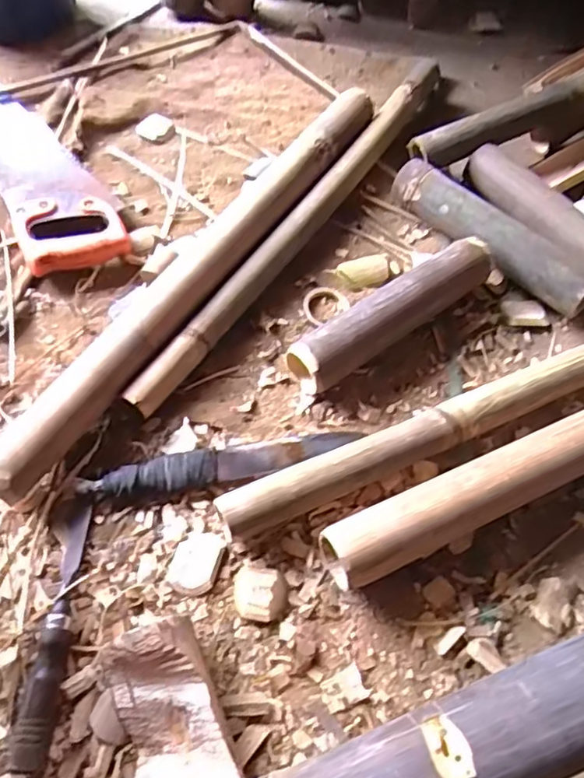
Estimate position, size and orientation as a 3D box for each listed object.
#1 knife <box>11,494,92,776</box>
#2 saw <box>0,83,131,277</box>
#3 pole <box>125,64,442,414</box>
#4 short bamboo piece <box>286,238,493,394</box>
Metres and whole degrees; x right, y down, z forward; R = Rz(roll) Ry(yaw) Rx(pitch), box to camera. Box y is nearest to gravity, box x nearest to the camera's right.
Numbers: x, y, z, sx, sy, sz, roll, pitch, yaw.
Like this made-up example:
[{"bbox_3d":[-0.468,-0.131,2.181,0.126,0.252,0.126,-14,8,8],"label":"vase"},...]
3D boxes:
[{"bbox_3d":[-0.200,0.191,0.491,0.032,0.027,0.214,0,61,-3],"label":"knife"},{"bbox_3d":[-0.348,-0.327,0.775,0.117,0.032,0.490,-25,65,-15],"label":"saw"},{"bbox_3d":[0.018,-0.210,0.713,0.034,0.046,0.634,30,64,13],"label":"pole"},{"bbox_3d":[0.112,-0.083,0.644,0.258,0.057,0.057,-32,67,-19],"label":"short bamboo piece"}]

